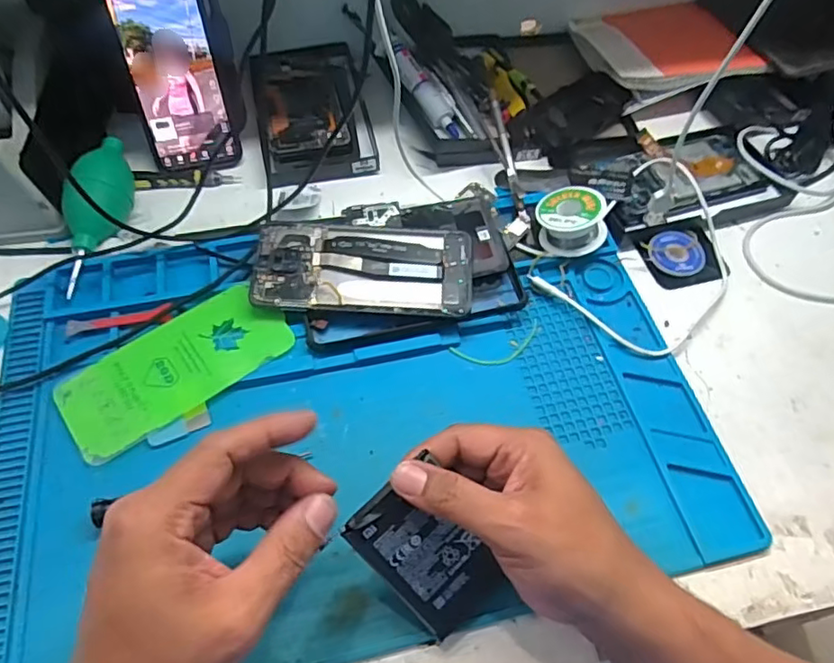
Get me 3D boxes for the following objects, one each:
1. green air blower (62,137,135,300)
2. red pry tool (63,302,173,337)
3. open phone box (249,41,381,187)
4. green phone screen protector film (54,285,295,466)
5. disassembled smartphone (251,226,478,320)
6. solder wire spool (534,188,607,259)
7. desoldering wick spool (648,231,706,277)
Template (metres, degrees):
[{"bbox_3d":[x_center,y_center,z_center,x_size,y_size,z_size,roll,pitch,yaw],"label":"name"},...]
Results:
[{"bbox_3d":[-0.255,-0.101,0.464,0.046,0.041,0.142,-5,61,-6],"label":"green air blower"},{"bbox_3d":[-0.221,-0.010,0.434,0.074,0.006,0.017,-10,61,-8],"label":"red pry tool"},{"bbox_3d":[-0.101,-0.218,0.564,0.101,0.023,0.185,-11,61,-9],"label":"open phone box"},{"bbox_3d":[-0.170,0.024,0.417,0.154,0.004,0.072,-33,66,-19],"label":"green phone screen protector film"},{"bbox_3d":[-0.041,-0.048,0.443,0.163,0.006,0.073,3,66,0],"label":"disassembled smartphone"},{"bbox_3d":[0.127,-0.090,0.483,0.053,0.039,0.053,-10,49,11],"label":"solder wire spool"},{"bbox_3d":[0.220,-0.067,0.493,0.044,0.007,0.045,1,60,-2],"label":"desoldering wick spool"}]

